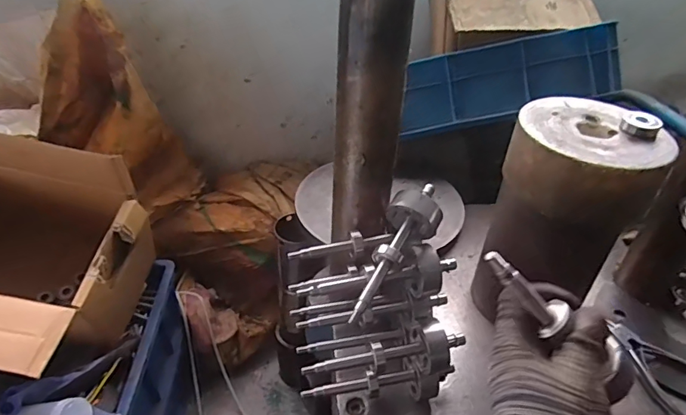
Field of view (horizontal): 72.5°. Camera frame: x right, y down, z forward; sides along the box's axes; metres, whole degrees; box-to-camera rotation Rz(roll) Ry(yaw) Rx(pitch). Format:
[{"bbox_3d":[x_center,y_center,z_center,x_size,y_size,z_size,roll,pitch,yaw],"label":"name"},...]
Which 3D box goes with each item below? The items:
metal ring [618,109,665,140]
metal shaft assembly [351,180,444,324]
[{"bbox_3d":[0.297,-0.083,0.467,0.034,0.017,0.034,2,37,-1],"label":"metal ring"},{"bbox_3d":[0.047,0.038,0.443,0.048,0.039,0.154,24,67,26],"label":"metal shaft assembly"}]

